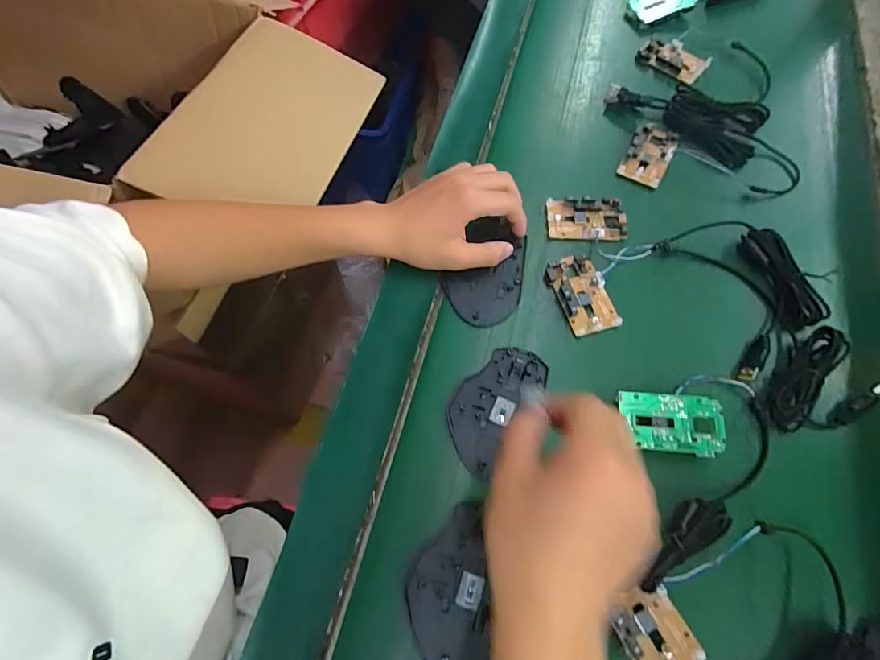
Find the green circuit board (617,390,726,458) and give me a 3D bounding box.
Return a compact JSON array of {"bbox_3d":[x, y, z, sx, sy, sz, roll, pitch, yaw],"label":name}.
[{"bbox_3d":[0.183,0.074,0.356,0.076,0.006,0.046,3,71,7],"label":"green circuit board"}]

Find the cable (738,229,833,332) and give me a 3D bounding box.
[{"bbox_3d":[0.317,-0.048,0.416,0.030,0.026,0.098,-13,67,-6],"label":"cable"}]

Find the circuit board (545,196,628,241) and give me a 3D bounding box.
[{"bbox_3d":[0.145,-0.110,0.446,0.076,0.013,0.046,3,67,1],"label":"circuit board"}]

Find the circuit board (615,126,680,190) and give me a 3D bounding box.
[{"bbox_3d":[0.224,-0.188,0.481,0.045,0.012,0.078,27,69,10],"label":"circuit board"}]

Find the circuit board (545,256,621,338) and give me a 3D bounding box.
[{"bbox_3d":[0.129,-0.033,0.409,0.045,0.015,0.076,-17,68,-8],"label":"circuit board"}]

